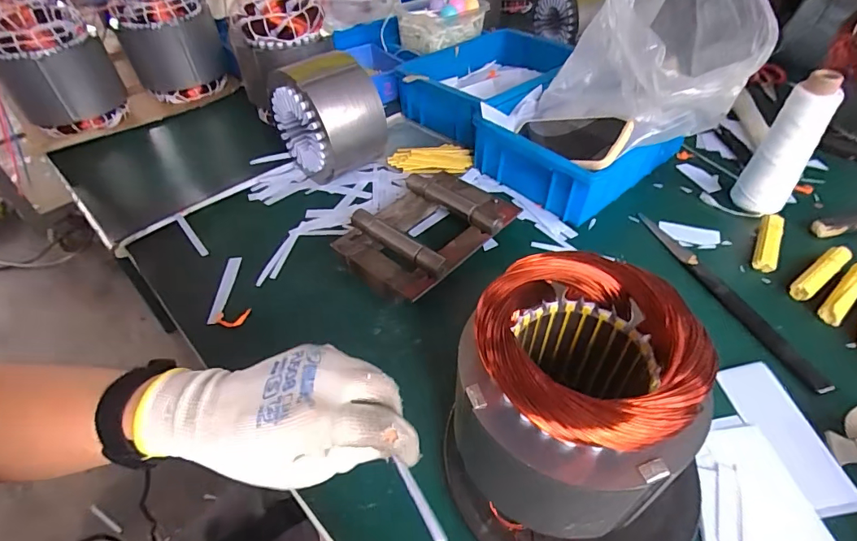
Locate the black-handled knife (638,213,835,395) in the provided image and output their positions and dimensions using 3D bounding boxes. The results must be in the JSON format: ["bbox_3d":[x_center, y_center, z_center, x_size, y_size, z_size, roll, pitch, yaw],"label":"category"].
[{"bbox_3d":[0.320,0.019,0.505,0.023,0.010,0.266,-13,47,-11],"label":"black-handled knife"}]

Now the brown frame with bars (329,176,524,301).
[{"bbox_3d":[0.000,-0.050,0.548,0.137,0.046,0.192,31,54,28],"label":"brown frame with bars"}]

